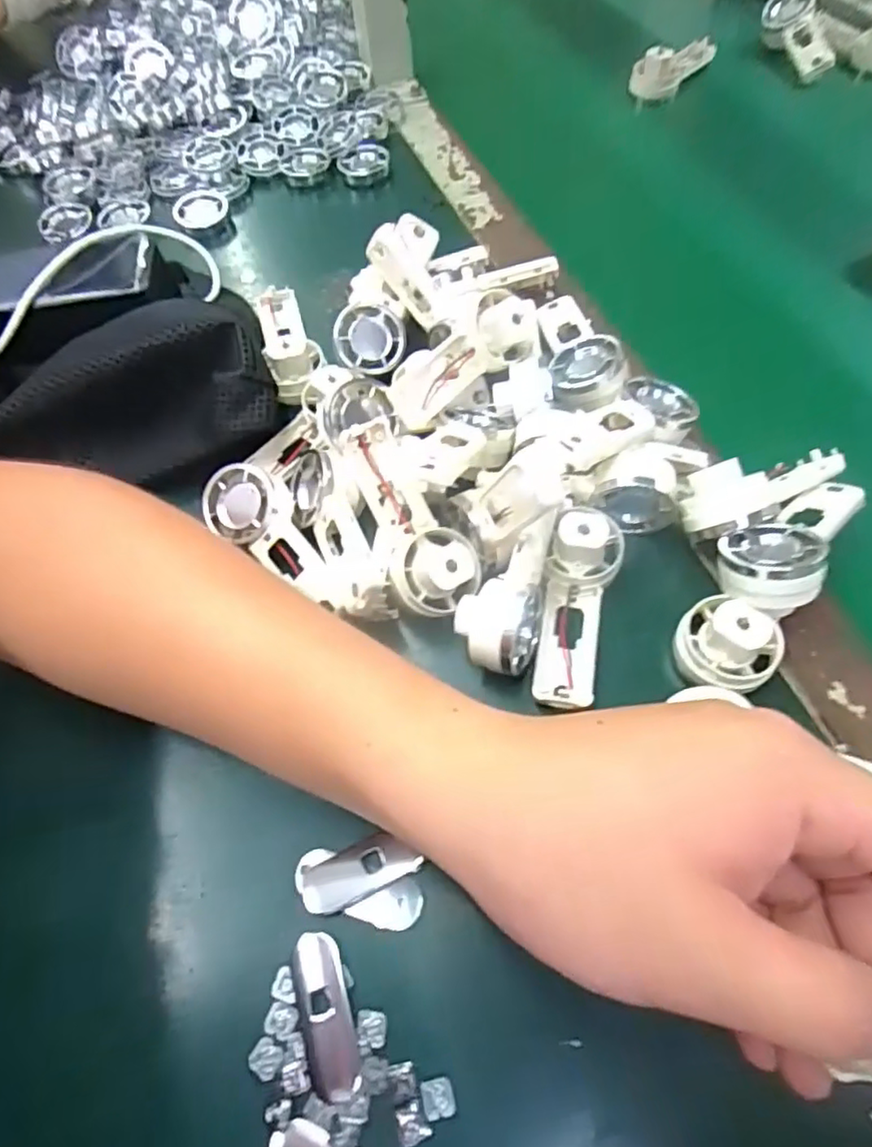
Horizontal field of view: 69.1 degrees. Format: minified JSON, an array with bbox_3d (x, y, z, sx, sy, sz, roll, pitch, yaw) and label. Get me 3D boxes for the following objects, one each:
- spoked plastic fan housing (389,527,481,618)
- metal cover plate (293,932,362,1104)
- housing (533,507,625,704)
[{"bbox_3d":[-0.001,-0.002,0.285,0.038,0.022,0.036,-2,60,4],"label":"spoked plastic fan housing"},{"bbox_3d":[-0.040,0.157,0.226,0.018,0.004,0.050,-17,60,-5],"label":"metal cover plate"},{"bbox_3d":[0.064,0.016,0.287,0.031,0.018,0.089,8,88,8],"label":"housing"}]

